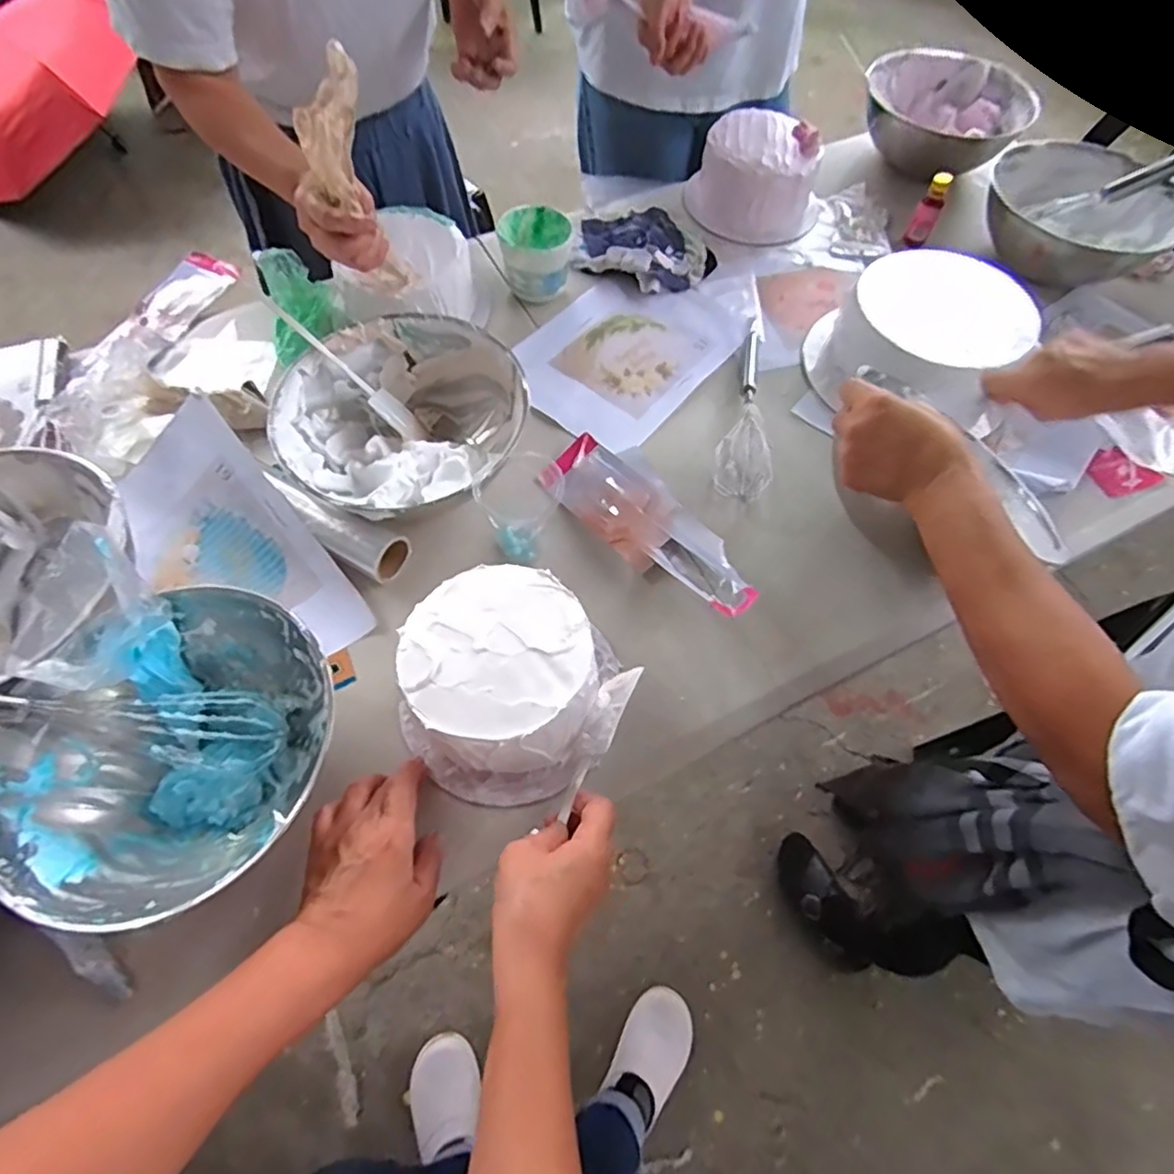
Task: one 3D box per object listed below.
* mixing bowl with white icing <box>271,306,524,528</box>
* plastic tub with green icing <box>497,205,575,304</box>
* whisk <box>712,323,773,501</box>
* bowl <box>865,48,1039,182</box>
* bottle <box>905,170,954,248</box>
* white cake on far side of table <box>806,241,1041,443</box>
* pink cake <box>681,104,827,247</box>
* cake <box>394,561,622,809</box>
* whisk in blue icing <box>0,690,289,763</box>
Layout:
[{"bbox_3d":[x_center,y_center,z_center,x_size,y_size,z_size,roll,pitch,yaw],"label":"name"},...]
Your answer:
[{"bbox_3d":[-0.182,-0.159,0.657,0.229,0.097,0.230,1,62,-1],"label":"mixing bowl with white icing"},{"bbox_3d":[-0.066,-0.418,0.812,0.089,0.079,0.101,1,62,-1],"label":"plastic tub with green icing"},{"bbox_3d":[0.188,-0.219,0.724,0.055,0.056,0.289,12,63,5],"label":"whisk"},{"bbox_3d":[0.548,-0.736,1.001,0.232,0.090,0.253,1,62,-1],"label":"bowl"},{"bbox_3d":[0.477,-0.522,0.883,0.031,0.088,0.035,28,65,12],"label":"bottle"},{"bbox_3d":[0.396,-0.292,0.754,0.228,0.089,0.241,12,63,4],"label":"white cake on far side of table"},{"bbox_3d":[0.246,-0.594,0.911,0.193,0.093,0.163,14,63,5],"label":"pink cake"},{"bbox_3d":[-0.072,0.084,0.534,0.166,0.095,0.165,1,62,-1],"label":"cake"},{"bbox_3d":[-0.386,0.100,0.492,0.276,0.065,0.050,14,59,-25],"label":"whisk in blue icing"}]

